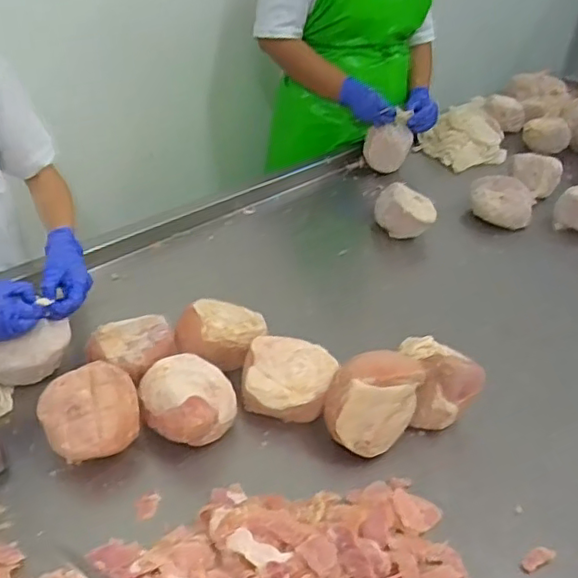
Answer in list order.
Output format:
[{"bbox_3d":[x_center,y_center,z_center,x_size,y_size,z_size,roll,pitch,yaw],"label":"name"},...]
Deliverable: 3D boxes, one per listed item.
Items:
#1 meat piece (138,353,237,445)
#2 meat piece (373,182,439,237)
[{"bbox_3d":[-0.133,0.141,0.824,0.116,0.087,0.120,3,35,-2],"label":"meat piece"},{"bbox_3d":[0.245,-0.154,1.292,0.128,0.087,0.086,8,35,6],"label":"meat piece"}]

